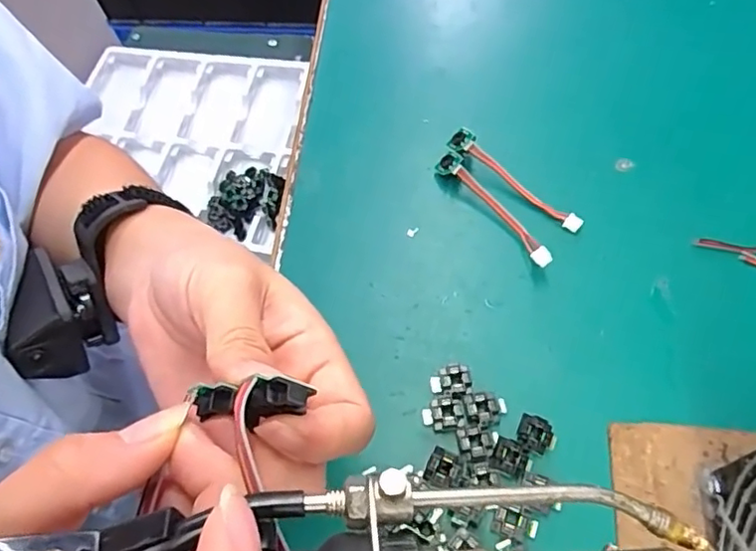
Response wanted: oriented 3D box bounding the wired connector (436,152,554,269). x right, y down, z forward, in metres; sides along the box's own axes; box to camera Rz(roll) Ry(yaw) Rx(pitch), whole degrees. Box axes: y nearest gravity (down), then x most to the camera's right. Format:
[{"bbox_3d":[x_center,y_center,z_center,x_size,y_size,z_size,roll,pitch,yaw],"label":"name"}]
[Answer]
[{"bbox_3d":[0.062,-0.036,0.321,0.012,0.017,0.087,-32,63,-12],"label":"wired connector"}]

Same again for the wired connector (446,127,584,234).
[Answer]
[{"bbox_3d":[0.074,-0.052,0.328,0.087,0.013,0.011,39,71,23],"label":"wired connector"}]

